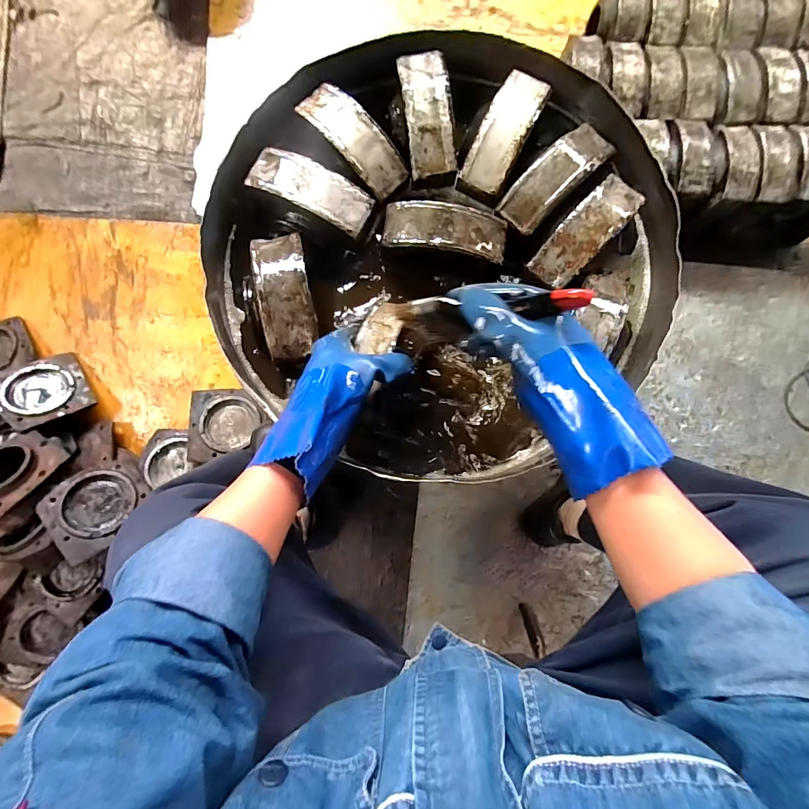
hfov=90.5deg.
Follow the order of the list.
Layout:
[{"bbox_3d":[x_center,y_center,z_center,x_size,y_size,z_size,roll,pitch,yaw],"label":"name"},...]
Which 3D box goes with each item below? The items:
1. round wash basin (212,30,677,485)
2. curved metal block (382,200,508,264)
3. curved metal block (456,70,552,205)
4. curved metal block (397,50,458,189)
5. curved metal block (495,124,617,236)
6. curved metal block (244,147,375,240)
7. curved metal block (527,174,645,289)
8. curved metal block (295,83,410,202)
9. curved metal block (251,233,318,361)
[{"bbox_3d":[0.046,-0.204,0.524,0.577,0.123,0.547,0,85,-1],"label":"round wash basin"},{"bbox_3d":[0.053,-0.226,0.520,0.158,0.030,0.061,8,85,0],"label":"curved metal block"},{"bbox_3d":[0.133,-0.361,0.532,0.064,0.038,0.164,26,94,6],"label":"curved metal block"},{"bbox_3d":[0.030,-0.385,0.533,0.064,0.036,0.163,-6,92,0],"label":"curved metal block"},{"bbox_3d":[0.200,-0.297,0.523,0.164,0.034,0.060,-43,87,-4],"label":"curved metal block"},{"bbox_3d":[-0.121,-0.278,0.518,0.159,0.030,0.064,24,85,1],"label":"curved metal block"},{"bbox_3d":[0.234,-0.223,0.512,0.060,0.034,0.159,45,86,3],"label":"curved metal block"},{"bbox_3d":[-0.067,-0.350,0.534,0.062,0.040,0.165,-42,87,-4],"label":"curved metal block"},{"bbox_3d":[-0.150,-0.139,0.498,0.066,0.030,0.157,-12,86,-2],"label":"curved metal block"}]

